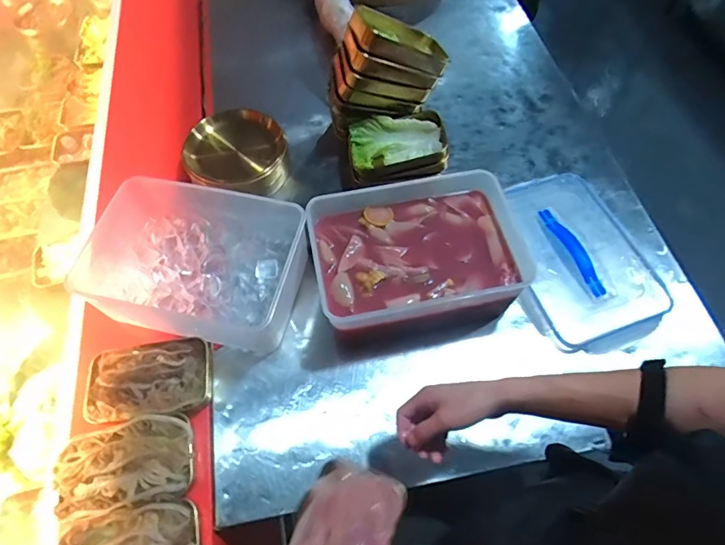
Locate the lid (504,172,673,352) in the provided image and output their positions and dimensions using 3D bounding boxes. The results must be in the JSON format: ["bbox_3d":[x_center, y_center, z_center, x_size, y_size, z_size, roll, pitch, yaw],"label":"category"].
[{"bbox_3d":[0.366,-0.031,0.800,0.236,0.035,0.334,-16,64,-10],"label":"lid"}]

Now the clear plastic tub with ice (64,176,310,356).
[{"bbox_3d":[-0.267,-0.027,0.736,0.329,0.119,0.223,13,61,8],"label":"clear plastic tub with ice"}]

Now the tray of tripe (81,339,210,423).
[{"bbox_3d":[-0.319,0.160,0.670,0.172,0.040,0.106,-7,60,-3],"label":"tray of tripe"}]

